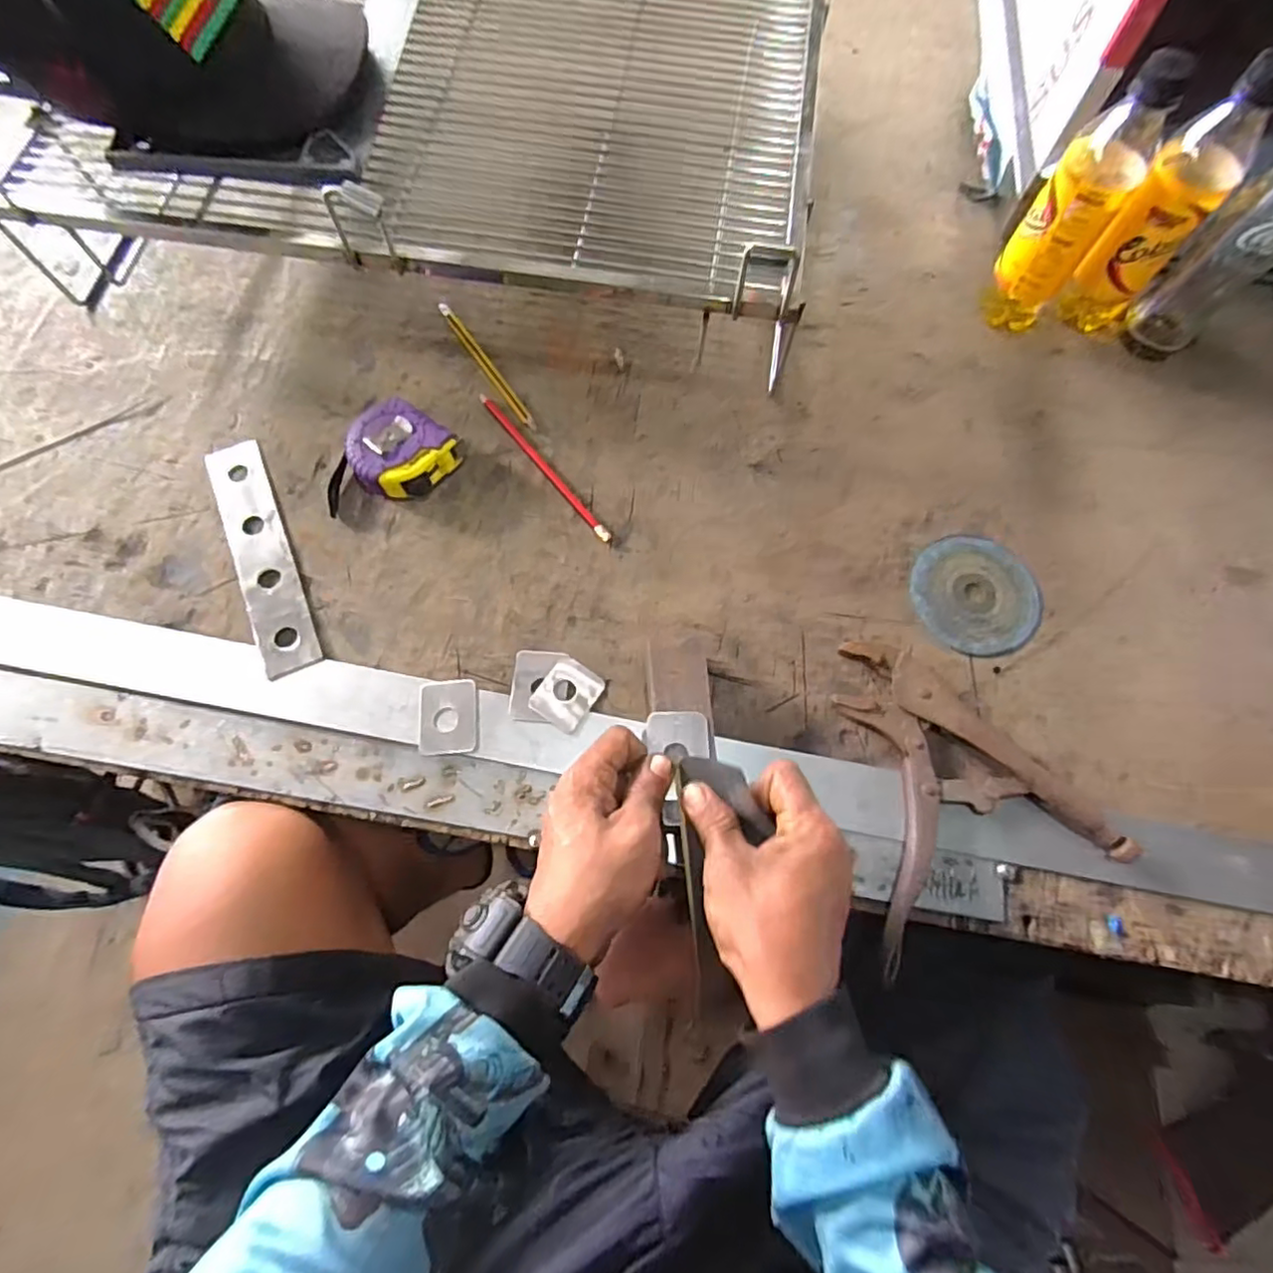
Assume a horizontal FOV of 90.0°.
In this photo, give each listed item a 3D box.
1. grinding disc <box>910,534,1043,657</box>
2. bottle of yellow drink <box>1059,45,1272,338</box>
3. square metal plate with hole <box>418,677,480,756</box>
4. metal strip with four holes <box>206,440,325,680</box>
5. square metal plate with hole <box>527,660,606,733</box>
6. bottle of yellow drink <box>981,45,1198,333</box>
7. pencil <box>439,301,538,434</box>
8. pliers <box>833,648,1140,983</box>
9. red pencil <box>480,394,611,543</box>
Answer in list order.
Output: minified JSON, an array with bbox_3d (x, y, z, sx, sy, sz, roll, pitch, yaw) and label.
[{"bbox_3d":[0.255,-0.033,0.478,0.090,0.006,0.094,0,71,0],"label":"grinding disc"},{"bbox_3d":[0.401,-0.318,0.483,0.062,0.187,0.055,36,74,11],"label":"bottle of yellow drink"},{"bbox_3d":[-0.129,0.055,0.440,0.039,0.006,0.052,-5,71,-2],"label":"square metal plate with hole"},{"bbox_3d":[-0.282,-0.063,0.481,0.041,0.006,0.200,-23,73,-8],"label":"metal strip with four holes"},{"bbox_3d":[-0.049,0.040,0.448,0.038,0.004,0.047,31,73,9],"label":"square metal plate with hole"},{"bbox_3d":[0.329,-0.321,0.483,0.059,0.188,0.049,35,74,11],"label":"bottle of yellow drink"},{"bbox_3d":[-0.127,-0.229,0.536,0.011,0.004,0.149,-32,74,-11],"label":"pencil"},{"bbox_3d":[0.196,0.089,0.427,0.168,0.022,0.189,-22,73,-8],"label":"pliers"},{"bbox_3d":[-0.074,-0.135,0.504,0.009,0.004,0.165,-38,75,-12],"label":"red pencil"}]

